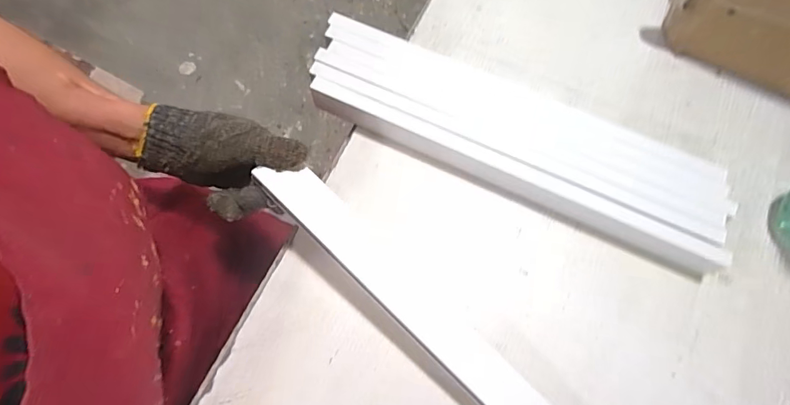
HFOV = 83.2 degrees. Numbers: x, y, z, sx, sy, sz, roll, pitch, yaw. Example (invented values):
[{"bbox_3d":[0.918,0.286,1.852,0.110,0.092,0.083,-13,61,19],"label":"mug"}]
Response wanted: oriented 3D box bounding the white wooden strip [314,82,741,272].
[{"bbox_3d":[0.111,-0.026,0.444,0.420,0.039,0.017,24,73,6],"label":"white wooden strip"}]

